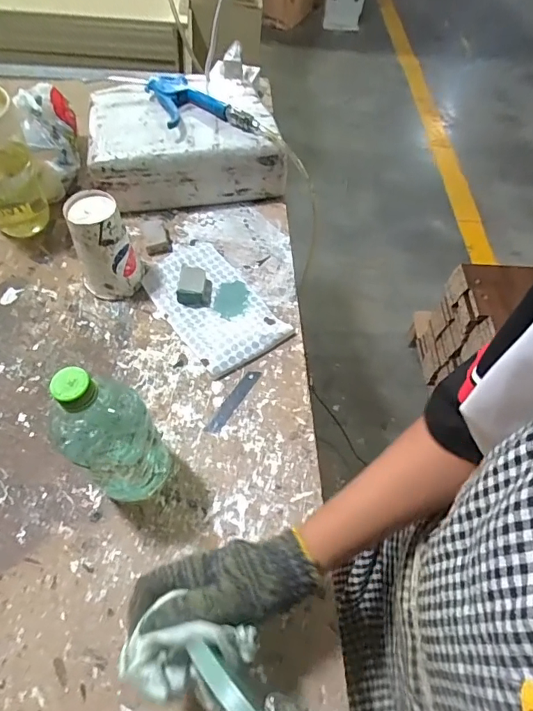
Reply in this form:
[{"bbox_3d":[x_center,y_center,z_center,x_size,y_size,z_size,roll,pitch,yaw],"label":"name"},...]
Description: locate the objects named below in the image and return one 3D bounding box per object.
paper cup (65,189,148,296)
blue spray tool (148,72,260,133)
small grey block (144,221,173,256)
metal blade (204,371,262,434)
[{"bbox_3d":[-0.212,-0.139,0.612,0.079,0.126,0.069,-20,60,-14],"label":"paper cup"},{"bbox_3d":[-0.101,-0.379,0.705,0.121,0.021,0.171,-18,63,-16],"label":"blue spray tool"},{"bbox_3d":[-0.162,-0.175,0.694,0.035,0.023,0.049,-11,58,-8],"label":"small grey block"},{"bbox_3d":[-0.040,0.056,0.569,0.017,0.004,0.097,27,63,19],"label":"metal blade"}]

